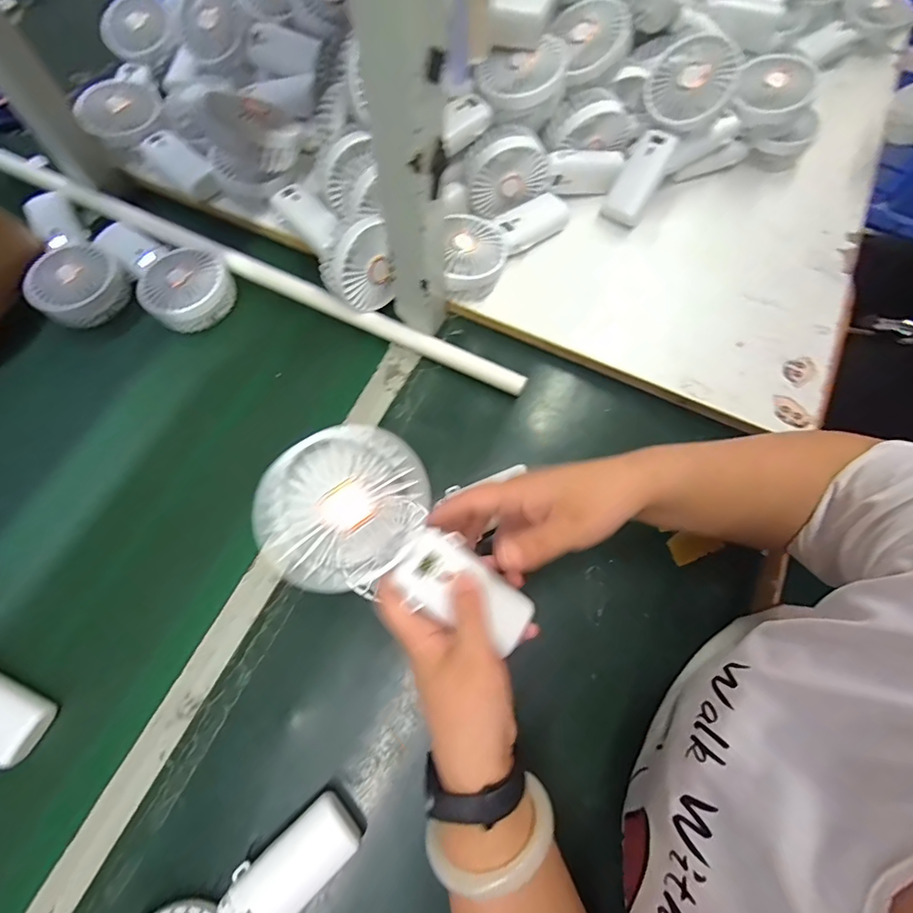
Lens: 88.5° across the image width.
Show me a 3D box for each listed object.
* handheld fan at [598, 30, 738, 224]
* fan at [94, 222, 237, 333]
[{"bbox_3d":[0.227,-0.355,0.515,0.086,0.032,0.190,33,112,13],"label":"handheld fan"},{"bbox_3d":[-0.322,-0.211,0.532,0.091,0.047,0.184,-40,73,-12],"label":"fan"}]

